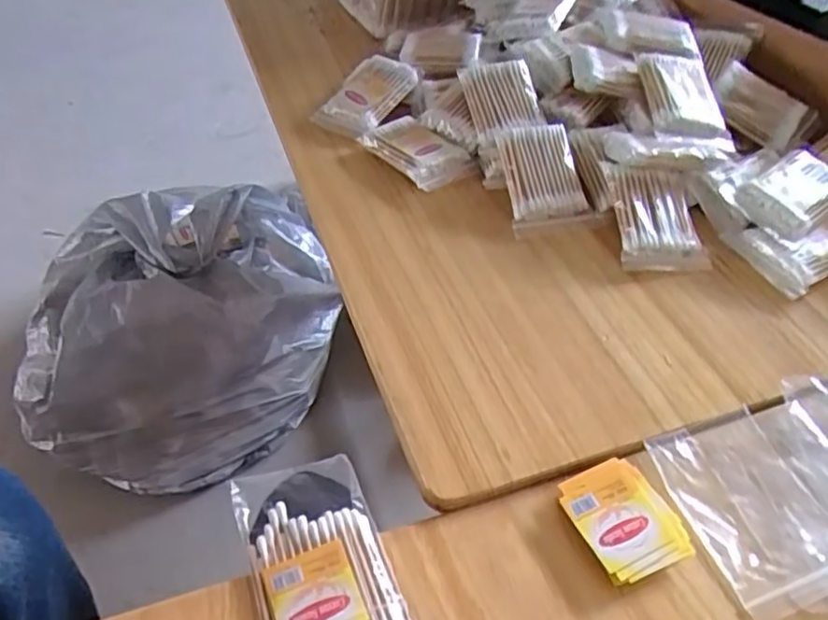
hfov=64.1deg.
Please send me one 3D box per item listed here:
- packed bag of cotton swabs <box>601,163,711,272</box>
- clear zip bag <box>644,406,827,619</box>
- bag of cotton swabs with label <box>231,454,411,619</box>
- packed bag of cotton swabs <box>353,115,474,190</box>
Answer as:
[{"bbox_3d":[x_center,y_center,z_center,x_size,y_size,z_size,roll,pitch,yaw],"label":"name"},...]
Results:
[{"bbox_3d":[0.174,-0.067,0.473,0.062,0.011,0.082,2,65,-10],"label":"packed bag of cotton swabs"},{"bbox_3d":[0.175,0.103,0.341,0.068,0.008,0.098,-15,48,-10],"label":"clear zip bag"},{"bbox_3d":[-0.047,0.121,0.319,0.063,0.008,0.113,-16,50,-15],"label":"bag of cotton swabs with label"},{"bbox_3d":[0.002,-0.131,0.540,0.054,0.017,0.095,-34,56,-28],"label":"packed bag of cotton swabs"}]

